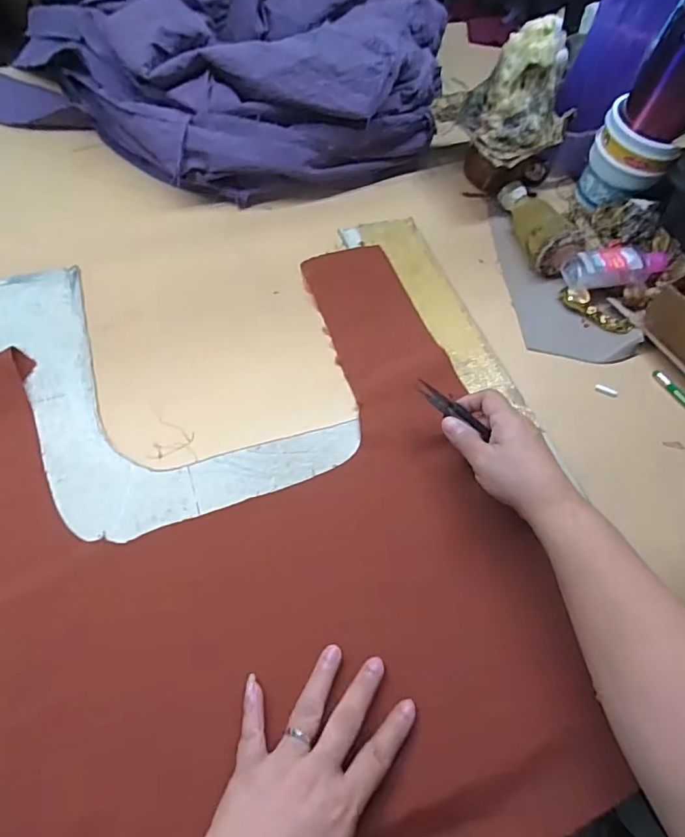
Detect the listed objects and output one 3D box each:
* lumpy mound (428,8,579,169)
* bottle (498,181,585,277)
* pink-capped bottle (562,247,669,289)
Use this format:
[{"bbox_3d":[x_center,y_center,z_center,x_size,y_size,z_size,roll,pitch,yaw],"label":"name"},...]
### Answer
[{"bbox_3d":[0.183,-0.375,0.580,0.107,0.105,0.139,-24,64,-20],"label":"lumpy mound"},{"bbox_3d":[0.229,-0.224,0.602,0.058,0.053,0.130,-9,60,-12],"label":"bottle"},{"bbox_3d":[0.298,-0.163,0.574,0.109,0.038,0.035,-9,60,-12],"label":"pink-capped bottle"}]

